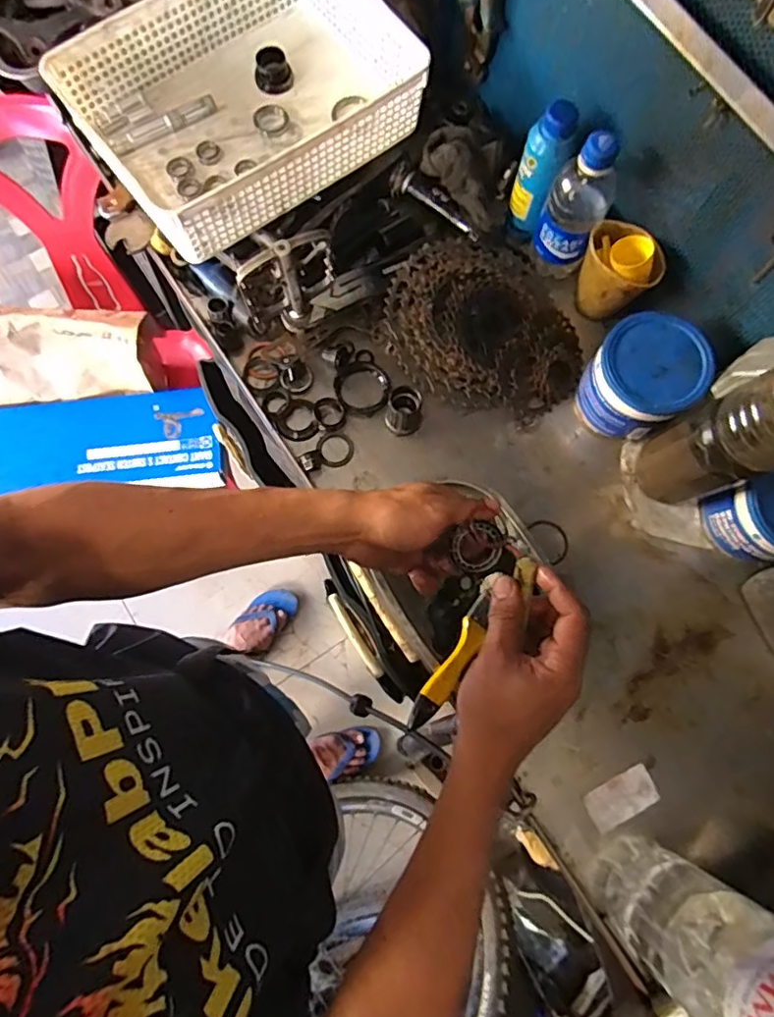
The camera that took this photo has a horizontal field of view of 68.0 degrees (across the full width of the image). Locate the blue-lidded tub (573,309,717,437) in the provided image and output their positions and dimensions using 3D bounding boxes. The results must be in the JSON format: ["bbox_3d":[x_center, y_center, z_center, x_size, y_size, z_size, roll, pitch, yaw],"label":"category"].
[{"bbox_3d":[0.258,-0.129,0.594,0.103,0.103,0.098,0,76,-2],"label":"blue-lidded tub"}]

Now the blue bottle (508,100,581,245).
[{"bbox_3d":[0.159,-0.347,0.603,0.039,0.142,0.048,-16,77,-6],"label":"blue bottle"}]

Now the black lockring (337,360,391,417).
[{"bbox_3d":[-0.026,-0.133,0.625,0.057,0.012,0.065,-17,77,-6],"label":"black lockring"}]

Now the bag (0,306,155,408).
[{"bbox_3d":[-0.561,-0.261,0.956,0.317,0.141,0.109,-6,76,-3],"label":"bag"}]

